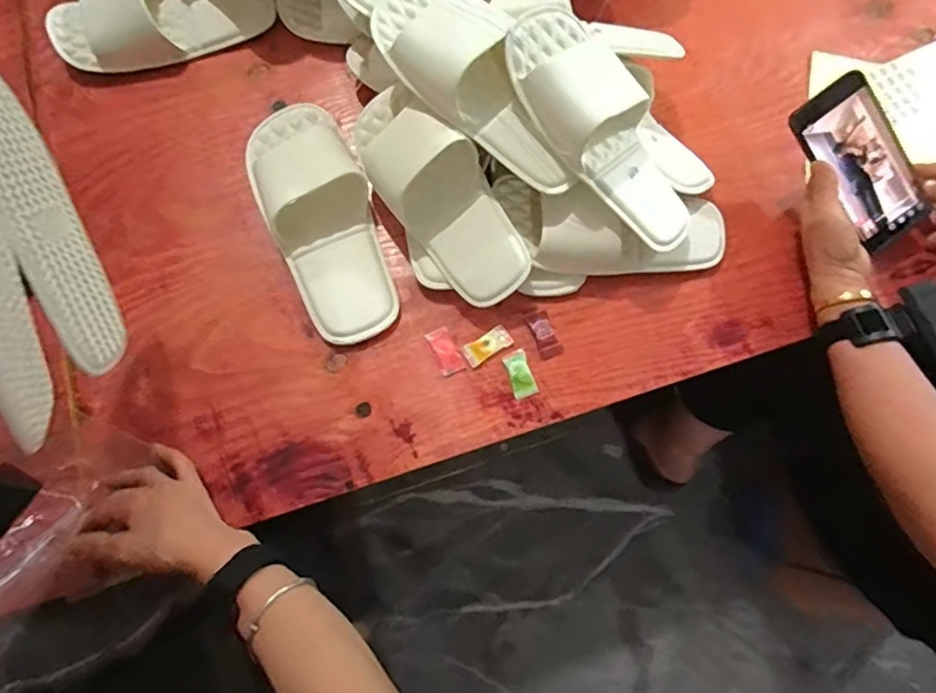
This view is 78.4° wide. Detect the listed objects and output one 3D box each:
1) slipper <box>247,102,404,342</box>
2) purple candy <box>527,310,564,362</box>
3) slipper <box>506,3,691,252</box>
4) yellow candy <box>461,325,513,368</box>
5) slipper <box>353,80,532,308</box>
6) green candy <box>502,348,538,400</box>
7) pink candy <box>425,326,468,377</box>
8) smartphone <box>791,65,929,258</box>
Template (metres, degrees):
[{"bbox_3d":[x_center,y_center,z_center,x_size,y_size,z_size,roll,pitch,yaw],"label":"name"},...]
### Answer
[{"bbox_3d":[-0.146,-0.133,0.567,0.108,0.049,0.260,-24,76,-6],"label":"slipper"},{"bbox_3d":[0.074,-0.011,0.558,0.021,0.007,0.046,-23,76,-6],"label":"purple candy"},{"bbox_3d":[0.126,-0.189,0.503,0.098,0.059,0.235,-43,106,-10],"label":"slipper"},{"bbox_3d":[0.019,-0.001,0.556,0.047,0.007,0.022,-32,77,-8],"label":"yellow candy"},{"bbox_3d":[-0.030,-0.144,0.532,0.099,0.063,0.230,-35,85,12],"label":"slipper"},{"bbox_3d":[0.050,0.027,0.549,0.023,0.006,0.044,-19,76,-5],"label":"green candy"},{"bbox_3d":[-0.021,0.004,0.555,0.024,0.004,0.046,-25,76,-7],"label":"pink candy"},{"bbox_3d":[0.376,-0.172,0.543,0.076,0.013,0.158,-39,101,3],"label":"smartphone"}]

